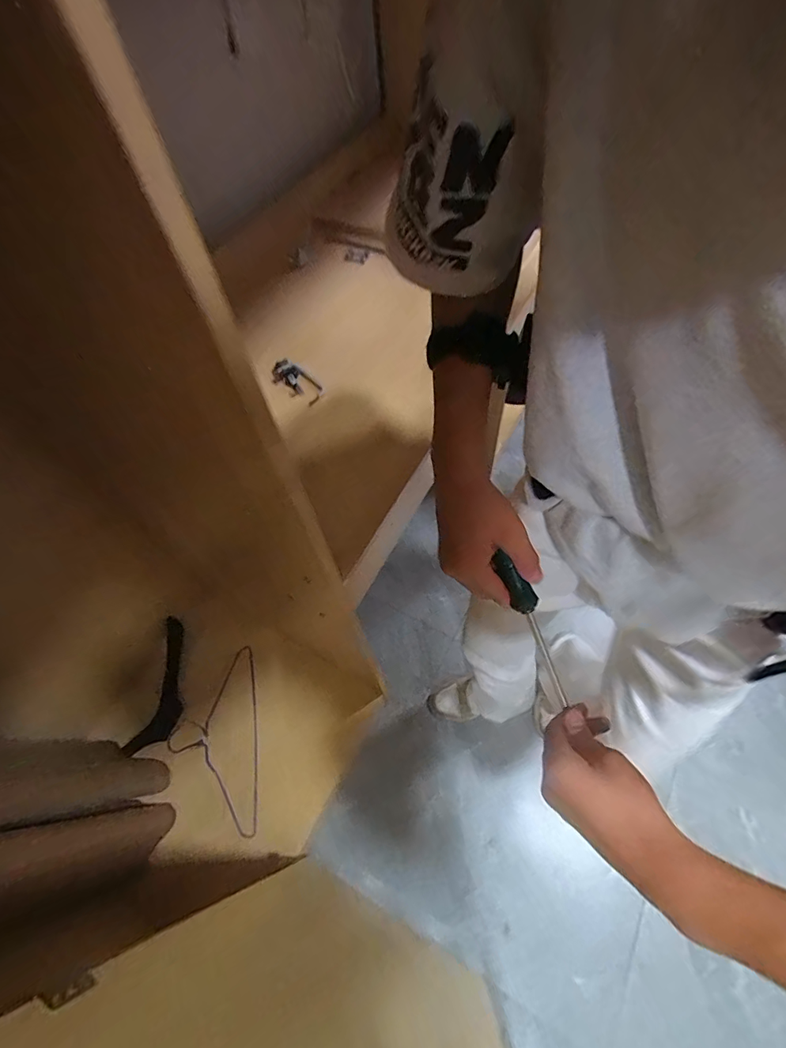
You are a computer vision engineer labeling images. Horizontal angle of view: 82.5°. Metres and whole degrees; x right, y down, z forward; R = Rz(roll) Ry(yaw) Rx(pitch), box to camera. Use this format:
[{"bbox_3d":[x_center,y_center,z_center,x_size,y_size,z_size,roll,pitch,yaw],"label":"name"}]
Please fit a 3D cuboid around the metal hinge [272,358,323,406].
[{"bbox_3d":[-0.157,-0.232,0.736,0.048,0.012,0.110,-40,65,-19],"label":"metal hinge"}]

